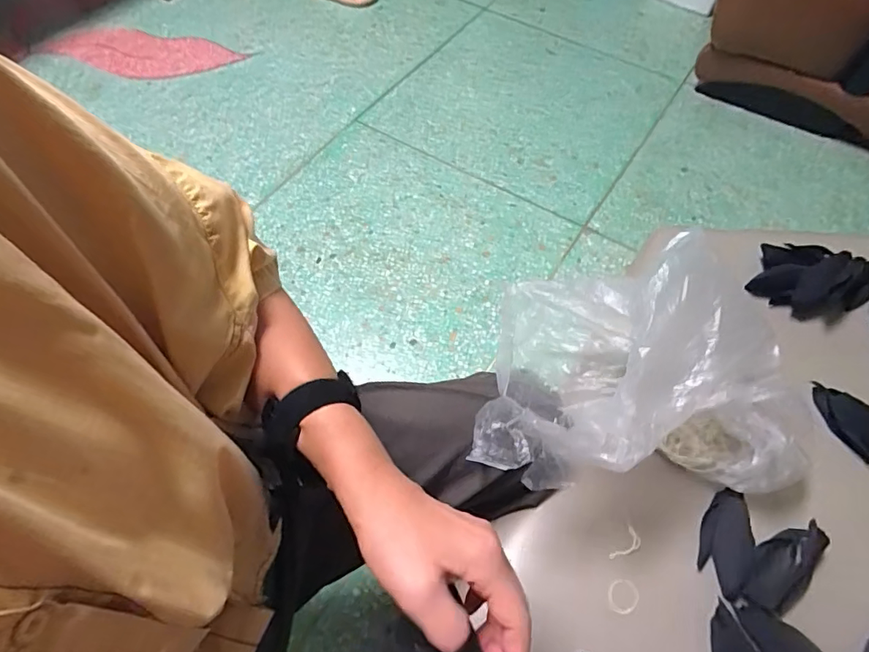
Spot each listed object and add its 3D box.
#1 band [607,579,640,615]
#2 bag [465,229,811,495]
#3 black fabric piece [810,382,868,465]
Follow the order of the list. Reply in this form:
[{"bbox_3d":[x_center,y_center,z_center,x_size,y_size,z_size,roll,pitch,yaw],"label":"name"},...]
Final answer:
[{"bbox_3d":[0.184,0.265,0.488,0.028,0.005,0.033,38,67,19],"label":"band"},{"bbox_3d":[0.201,0.034,0.494,0.321,0.193,0.244,1,61,0],"label":"bag"},{"bbox_3d":[0.480,0.113,0.570,0.034,0.044,0.108,-30,65,-17],"label":"black fabric piece"}]

